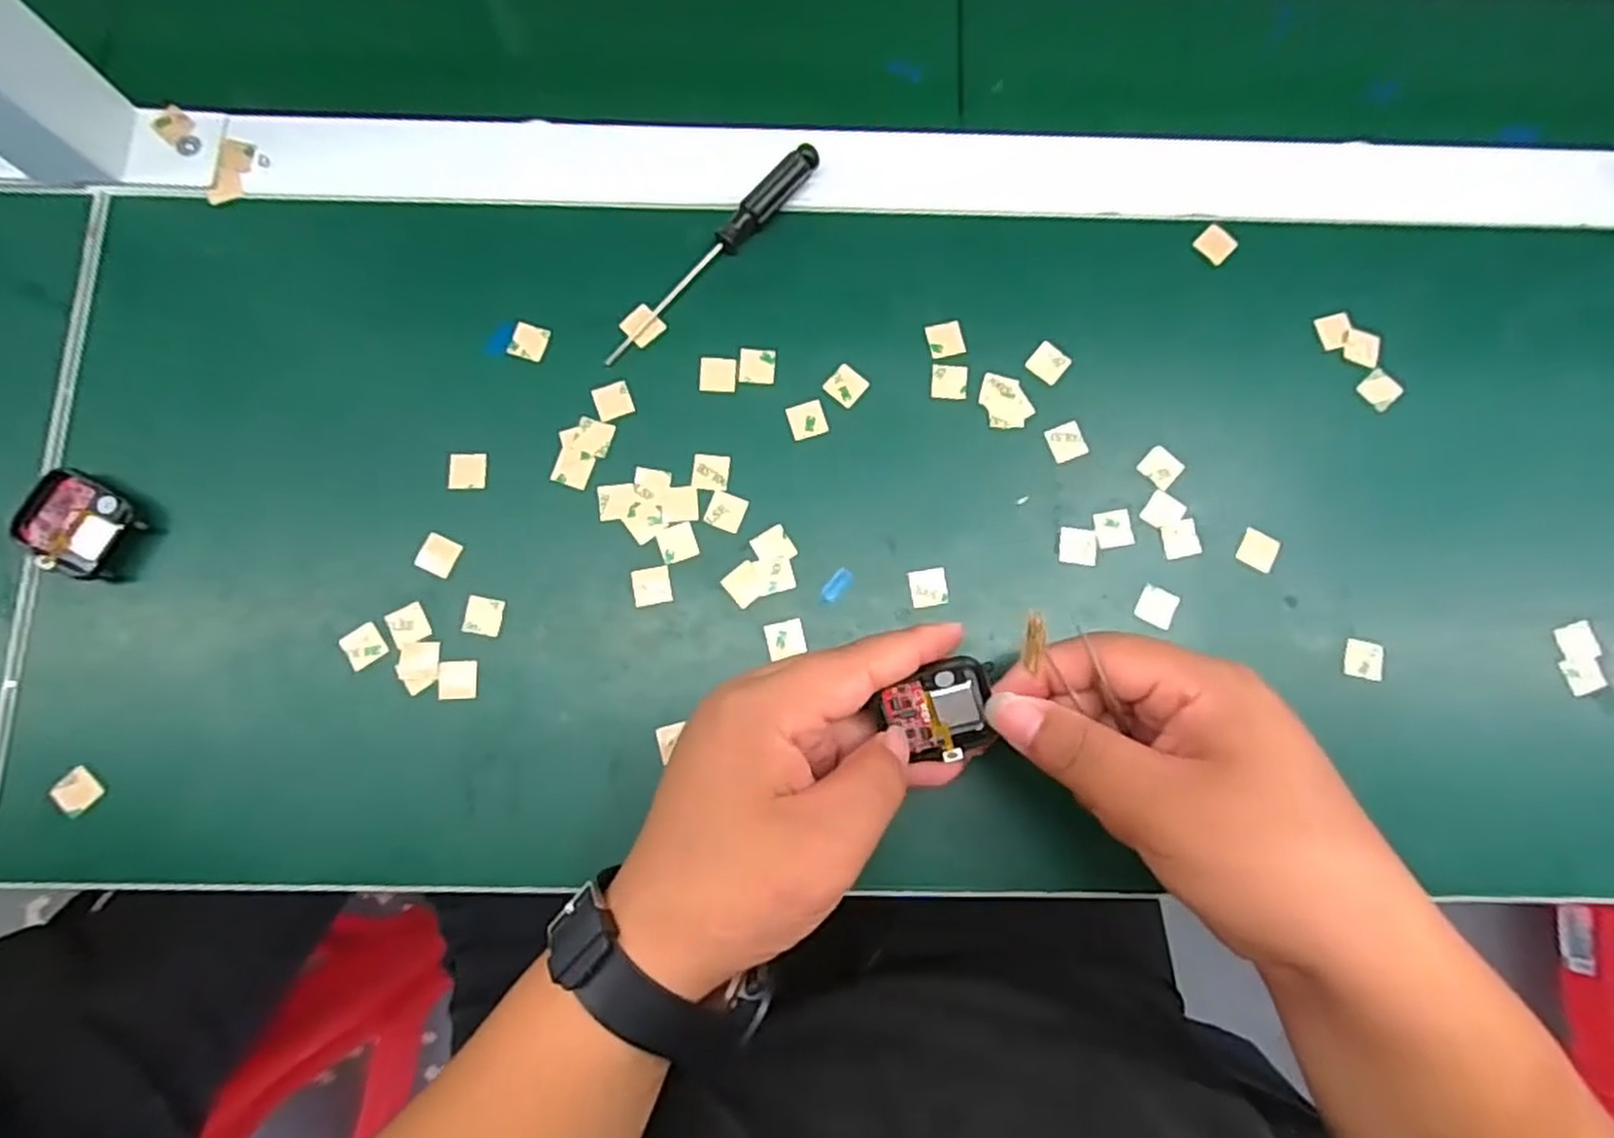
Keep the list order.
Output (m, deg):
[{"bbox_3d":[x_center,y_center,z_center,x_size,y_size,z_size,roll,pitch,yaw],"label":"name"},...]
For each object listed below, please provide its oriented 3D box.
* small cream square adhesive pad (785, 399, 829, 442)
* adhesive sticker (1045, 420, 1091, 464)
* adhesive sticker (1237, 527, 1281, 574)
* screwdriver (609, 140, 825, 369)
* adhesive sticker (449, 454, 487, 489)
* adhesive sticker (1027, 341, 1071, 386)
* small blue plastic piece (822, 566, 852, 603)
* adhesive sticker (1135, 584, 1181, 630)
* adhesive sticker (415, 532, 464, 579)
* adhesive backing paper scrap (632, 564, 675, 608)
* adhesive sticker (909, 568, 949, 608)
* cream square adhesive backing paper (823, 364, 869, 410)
[{"bbox_3d":[0.000,-0.066,0.335,0.016,0.004,0.015,-18,81,-4],"label":"small cream square adhesive pad"},{"bbox_3d":[0.114,-0.056,0.337,0.016,0.004,0.016,-22,85,-4],"label":"adhesive sticker"},{"bbox_3d":[0.194,-0.008,0.328,0.016,0.004,0.016,29,81,4],"label":"adhesive sticker"},{"bbox_3d":[-0.041,-0.139,0.340,0.012,0.014,0.130,41,82,6],"label":"screwdriver"},{"bbox_3d":[-0.146,-0.042,0.329,0.016,0.004,0.016,-1,80,-1],"label":"adhesive sticker"},{"bbox_3d":[0.108,-0.092,0.342,0.016,0.004,0.016,39,88,4],"label":"adhesive sticker"},{"bbox_3d":[0.013,0.007,0.324,0.008,0.004,0.016,41,82,6],"label":"small blue plastic piece"},{"bbox_3d":[0.149,0.016,0.324,0.016,0.004,0.016,28,81,4],"label":"adhesive sticker"},{"bbox_3d":[-0.156,-0.006,0.323,0.015,0.004,0.015,23,80,3],"label":"adhesive sticker"},{"bbox_3d":[-0.065,0.007,0.323,0.016,0.004,0.016,-10,81,-8],"label":"adhesive backing paper scrap"},{"bbox_3d":[0.052,0.008,0.325,0.016,0.004,0.016,-6,78,-2],"label":"adhesive sticker"},{"bbox_3d":[0.017,-0.081,0.339,0.016,0.004,0.016,38,80,6],"label":"cream square adhesive backing paper"}]

